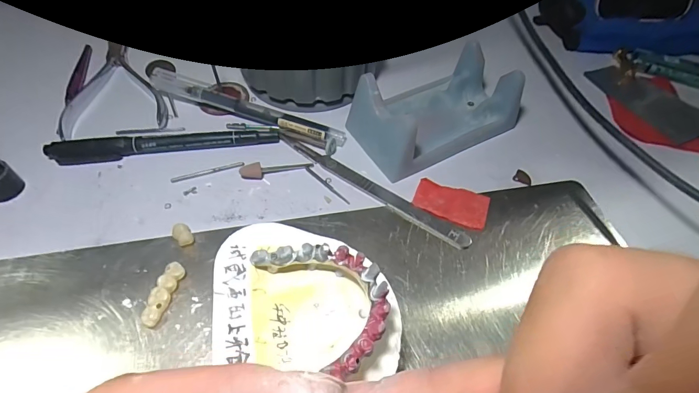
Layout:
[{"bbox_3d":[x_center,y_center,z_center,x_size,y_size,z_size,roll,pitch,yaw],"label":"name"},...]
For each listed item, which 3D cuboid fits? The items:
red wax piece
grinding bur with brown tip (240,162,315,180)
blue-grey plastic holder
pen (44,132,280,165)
[{"bbox_3d":[0.062,0.003,0.229,0.043,0.004,0.028,20,54,12],"label":"red wax piece"},{"bbox_3d":[-0.045,-0.018,0.237,0.045,0.008,0.008,-13,54,-12],"label":"grinding bur with brown tip"},{"bbox_3d":[0.056,-0.062,0.254,0.107,0.040,0.064,-24,57,-20],"label":"blue-grey plastic holder"},{"bbox_3d":[-0.117,-0.032,0.242,0.138,0.011,0.012,-5,53,-7],"label":"pen"}]

